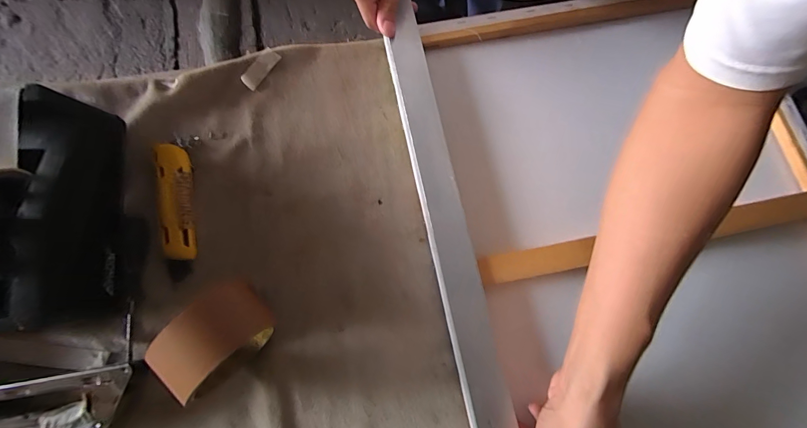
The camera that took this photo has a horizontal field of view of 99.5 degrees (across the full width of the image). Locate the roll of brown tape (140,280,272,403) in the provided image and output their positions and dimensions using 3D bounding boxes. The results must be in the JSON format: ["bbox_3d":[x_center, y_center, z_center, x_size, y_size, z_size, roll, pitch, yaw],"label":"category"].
[{"bbox_3d":[-0.149,0.104,0.292,0.060,0.094,0.084,41,78,6],"label":"roll of brown tape"}]

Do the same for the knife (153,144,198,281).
[{"bbox_3d":[-0.239,-0.006,0.357,0.032,0.016,0.144,-10,77,-4],"label":"knife"}]

